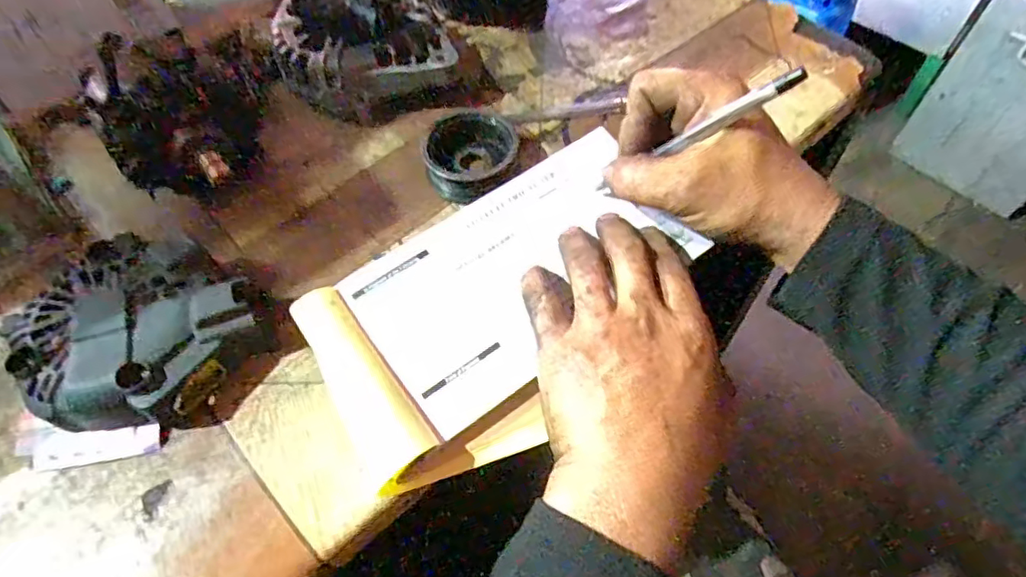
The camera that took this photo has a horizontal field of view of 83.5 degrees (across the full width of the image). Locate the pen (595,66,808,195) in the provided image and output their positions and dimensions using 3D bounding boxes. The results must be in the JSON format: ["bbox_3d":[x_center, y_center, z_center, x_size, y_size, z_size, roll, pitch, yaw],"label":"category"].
[{"bbox_3d":[0.094,-0.080,0.312,0.008,0.131,0.005,30,56,-26],"label":"pen"}]

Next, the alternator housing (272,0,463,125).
[{"bbox_3d":[-0.111,-0.181,0.418,0.120,0.067,0.126,-23,61,-11],"label":"alternator housing"}]

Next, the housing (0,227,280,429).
[{"bbox_3d":[-0.206,0.026,0.314,0.124,0.040,0.108,19,62,13],"label":"housing"}]

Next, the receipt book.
[{"bbox_3d":[0.002,0.005,0.333,0.229,0.017,0.132,-33,72,-16],"label":"receipt book"}]

